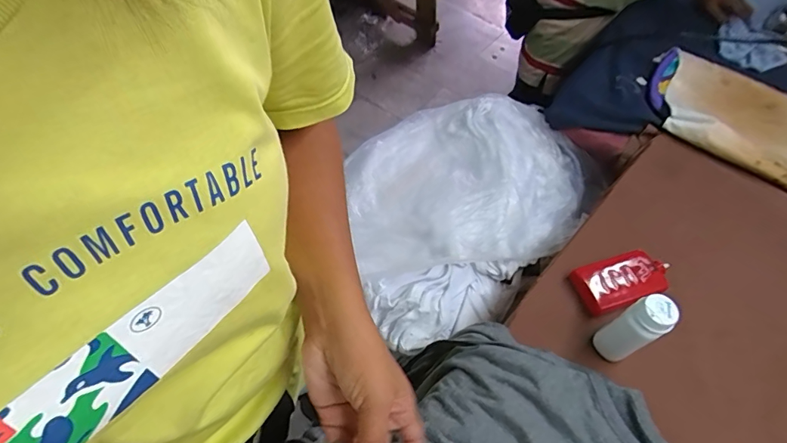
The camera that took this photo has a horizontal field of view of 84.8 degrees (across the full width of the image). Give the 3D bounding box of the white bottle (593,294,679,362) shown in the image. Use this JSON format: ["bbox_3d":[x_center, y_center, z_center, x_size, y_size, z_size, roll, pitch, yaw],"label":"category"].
[{"bbox_3d":[0.255,0.112,0.455,0.041,0.090,0.036,-26,62,-20],"label":"white bottle"}]

